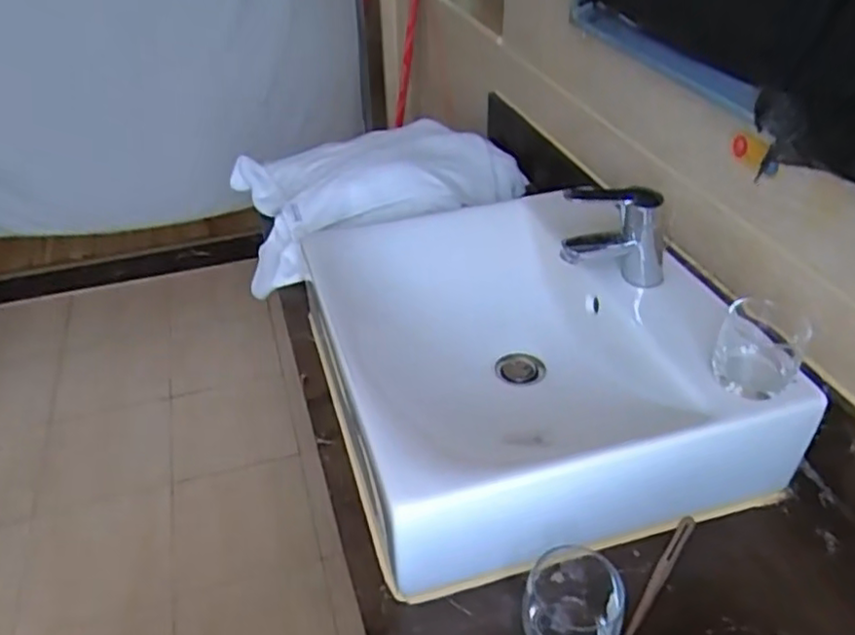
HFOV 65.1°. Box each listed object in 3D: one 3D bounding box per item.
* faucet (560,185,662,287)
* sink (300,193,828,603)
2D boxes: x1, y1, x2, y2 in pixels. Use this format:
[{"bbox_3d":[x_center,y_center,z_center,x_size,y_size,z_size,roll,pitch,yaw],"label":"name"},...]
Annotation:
[{"bbox_3d":[0.219,-0.091,0.787,0.136,0.119,0.048,-11,40,-12],"label":"faucet"},{"bbox_3d":[0.105,0.020,0.808,0.430,0.141,0.505,-12,40,-13],"label":"sink"}]

